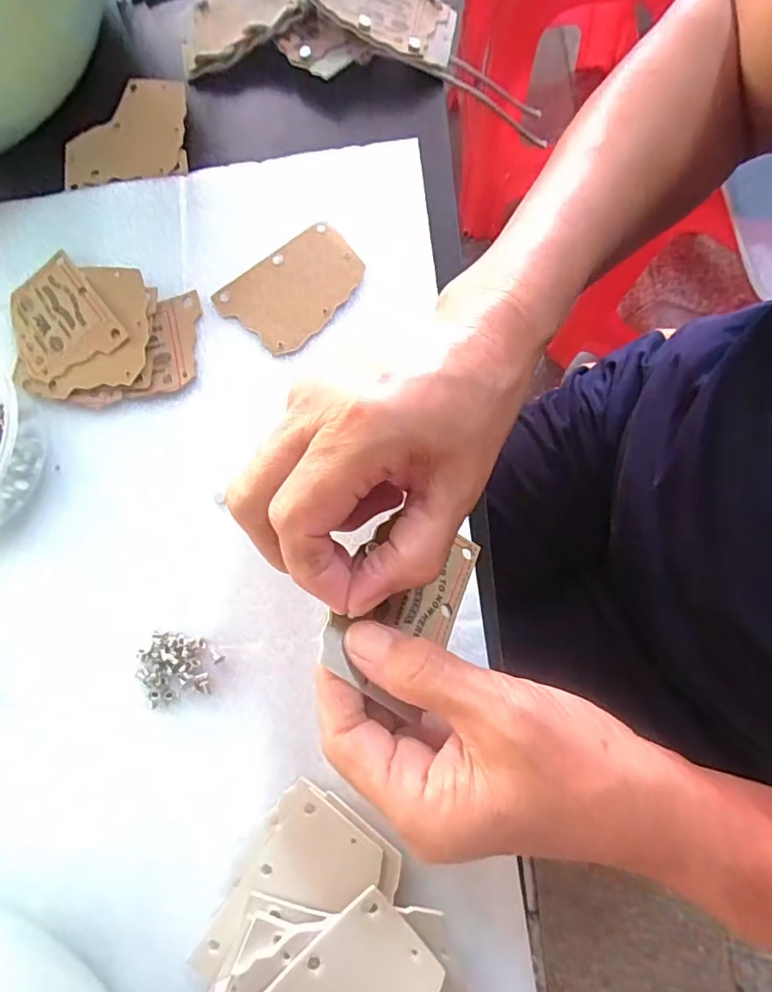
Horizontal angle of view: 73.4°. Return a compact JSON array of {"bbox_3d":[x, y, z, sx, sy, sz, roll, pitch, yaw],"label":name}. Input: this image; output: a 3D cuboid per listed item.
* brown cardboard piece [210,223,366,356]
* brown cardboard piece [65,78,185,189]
[{"bbox_3d":[-0.050,-0.113,0.285,0.076,0.004,0.054,-37,79,-1],"label":"brown cardboard piece"},{"bbox_3d":[-0.165,-0.233,0.329,0.076,0.011,0.076,0,78,5],"label":"brown cardboard piece"}]

